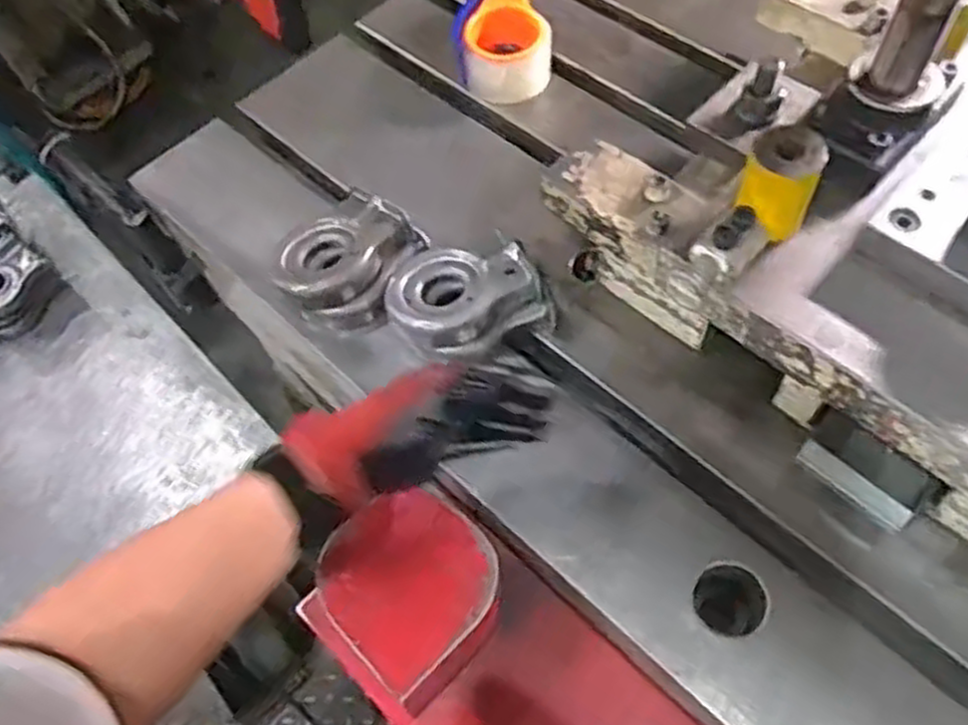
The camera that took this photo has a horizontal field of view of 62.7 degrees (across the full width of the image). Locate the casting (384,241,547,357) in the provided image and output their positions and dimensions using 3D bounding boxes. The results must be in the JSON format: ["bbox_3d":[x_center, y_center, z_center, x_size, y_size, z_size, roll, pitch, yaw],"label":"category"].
[{"bbox_3d":[-0.019,-0.056,0.700,0.121,0.064,0.113,-30,62,-13],"label":"casting"}]

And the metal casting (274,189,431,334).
[{"bbox_3d":[-0.120,-0.092,0.727,0.113,0.063,0.131,27,65,18],"label":"metal casting"}]

